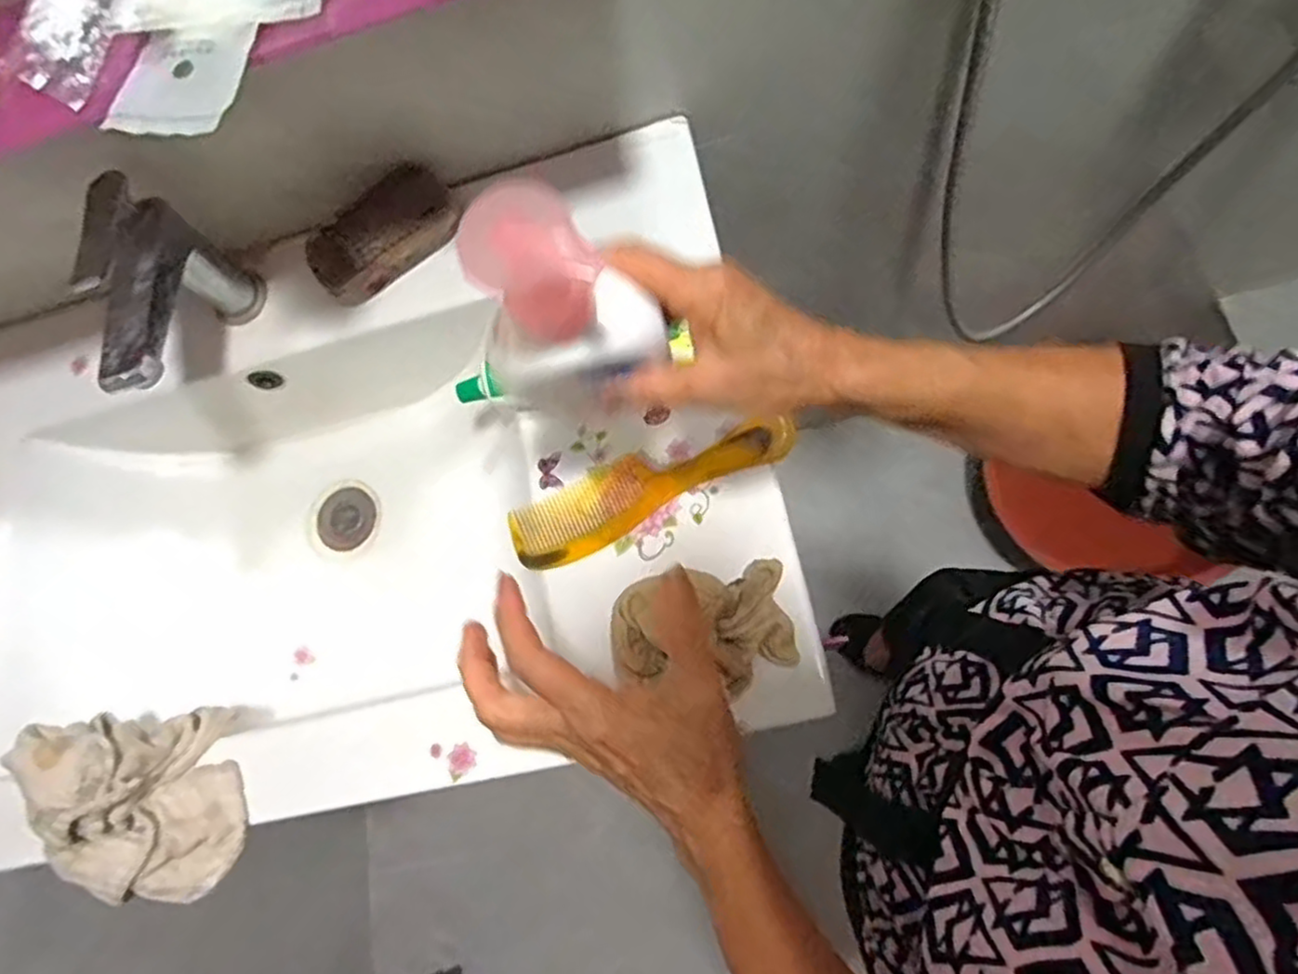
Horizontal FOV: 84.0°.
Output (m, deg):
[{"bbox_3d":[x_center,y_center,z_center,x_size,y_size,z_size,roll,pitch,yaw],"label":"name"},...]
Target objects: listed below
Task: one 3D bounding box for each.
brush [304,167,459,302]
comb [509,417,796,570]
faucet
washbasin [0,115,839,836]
[{"bbox_3d":[-0.207,-0.197,0.565,0.121,0.046,0.061,-37,76,-11],"label":"brush"},{"bbox_3d":[0.001,-0.003,0.501,0.203,0.006,0.047,-26,77,3],"label":"comb"},{"bbox_3d":[-0.357,-0.126,0.540,0.056,0.127,0.151,1,72,1],"label":"faucet"},{"bbox_3d":[-0.293,0.035,0.606,0.758,0.172,0.413,-15,72,10],"label":"washbasin"}]

